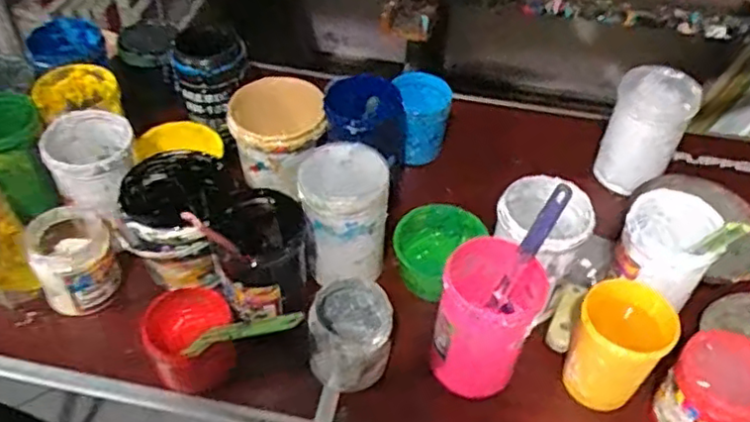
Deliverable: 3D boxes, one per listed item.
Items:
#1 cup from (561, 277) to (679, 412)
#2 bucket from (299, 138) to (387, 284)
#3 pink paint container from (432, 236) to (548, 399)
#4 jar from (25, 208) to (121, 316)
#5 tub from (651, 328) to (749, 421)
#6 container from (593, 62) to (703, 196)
[{"bbox_3d":[0.246,0.139,0.669,0.087,0.105,0.083,2,47,-2],"label":"cup"},{"bbox_3d":[-0.034,0.003,0.739,0.091,0.125,0.095,2,47,-2],"label":"bucket"},{"bbox_3d":[0.110,0.111,0.663,0.094,0.133,0.091,15,48,11],"label":"pink paint container"},{"bbox_3d":[-0.339,0.053,0.744,0.083,0.085,0.094,-18,50,-19],"label":"jar"},{"bbox_3d":[0.332,0.185,0.647,0.085,0.121,0.089,2,47,-2],"label":"tub"},{"bbox_3d":[0.359,-0.104,0.885,0.098,0.154,0.087,20,49,15],"label":"container"}]

